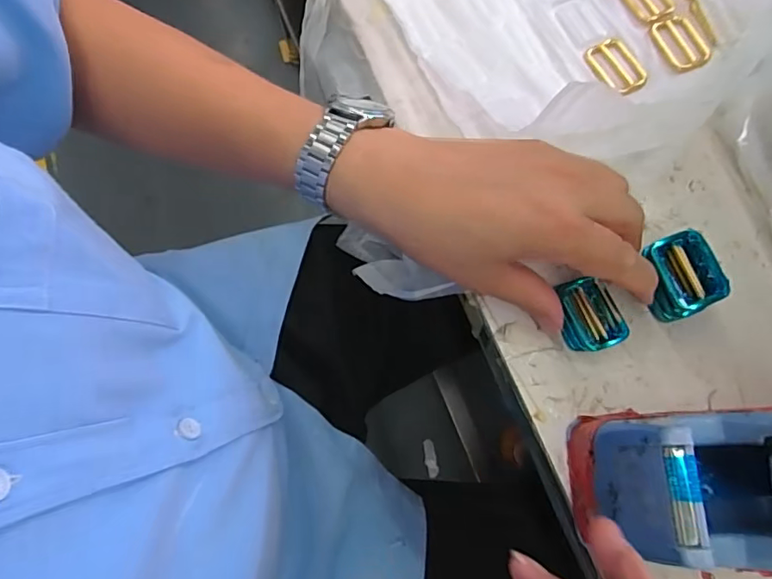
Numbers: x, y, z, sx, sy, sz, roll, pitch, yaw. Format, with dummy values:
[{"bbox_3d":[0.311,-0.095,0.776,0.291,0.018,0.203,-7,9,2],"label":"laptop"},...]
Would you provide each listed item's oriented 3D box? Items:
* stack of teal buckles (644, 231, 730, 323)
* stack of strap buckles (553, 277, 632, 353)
[{"bbox_3d":[0.175,-0.006,0.313,0.029,0.039,0.045,-20,75,-4],"label":"stack of teal buckles"},{"bbox_3d":[0.125,0.016,0.322,0.034,0.015,0.044,-9,75,-1],"label":"stack of strap buckles"}]

